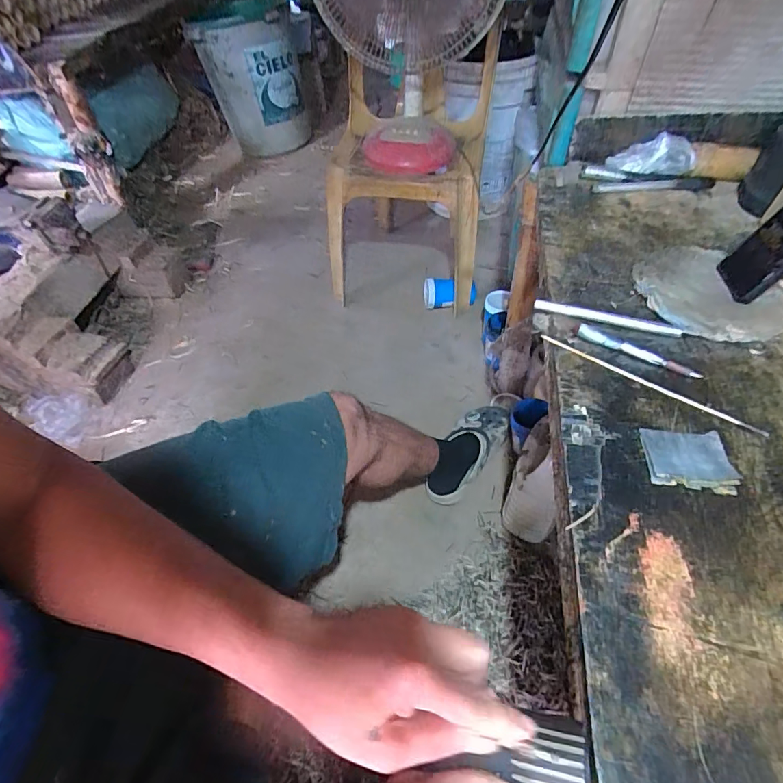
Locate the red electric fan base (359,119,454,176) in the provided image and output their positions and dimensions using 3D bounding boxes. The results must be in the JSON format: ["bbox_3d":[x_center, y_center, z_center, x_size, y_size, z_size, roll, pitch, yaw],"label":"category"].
[{"bbox_3d":[0.041,-0.619,1.119,0.232,0.083,0.260,3,50,3],"label":"red electric fan base"}]

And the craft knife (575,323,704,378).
[{"bbox_3d":[0.265,-0.045,0.482,0.126,0.015,0.013,23,56,19],"label":"craft knife"}]

